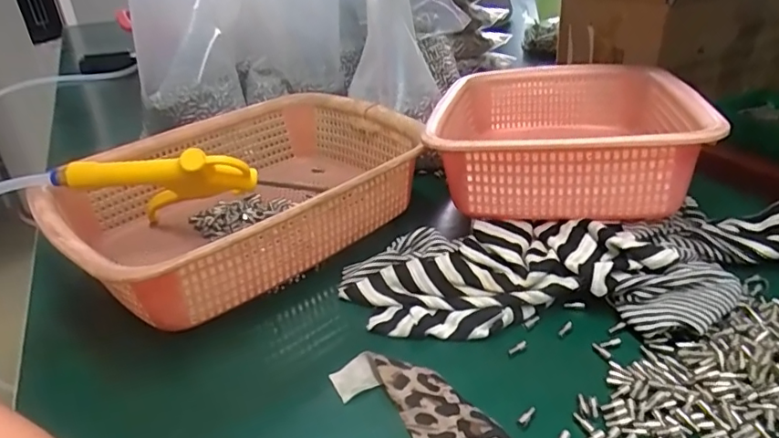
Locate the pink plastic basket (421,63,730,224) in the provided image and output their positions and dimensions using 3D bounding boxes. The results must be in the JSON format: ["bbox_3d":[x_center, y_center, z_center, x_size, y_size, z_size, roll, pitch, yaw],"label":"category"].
[{"bbox_3d":[0.155,-0.086,0.508,0.213,0.081,0.279,5,32,16],"label":"pink plastic basket"}]

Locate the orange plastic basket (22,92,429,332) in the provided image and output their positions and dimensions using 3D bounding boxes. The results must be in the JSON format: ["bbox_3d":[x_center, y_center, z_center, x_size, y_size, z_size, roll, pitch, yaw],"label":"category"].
[{"bbox_3d":[-0.126,-0.020,0.469,0.283,0.079,0.225,-27,37,-34],"label":"orange plastic basket"}]

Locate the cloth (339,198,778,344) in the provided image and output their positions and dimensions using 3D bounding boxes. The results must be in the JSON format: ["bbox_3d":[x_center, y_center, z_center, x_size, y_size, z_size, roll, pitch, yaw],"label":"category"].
[{"bbox_3d":[0.142,0.031,0.378,0.344,0.030,0.115,-4,30,0],"label":"cloth"}]

